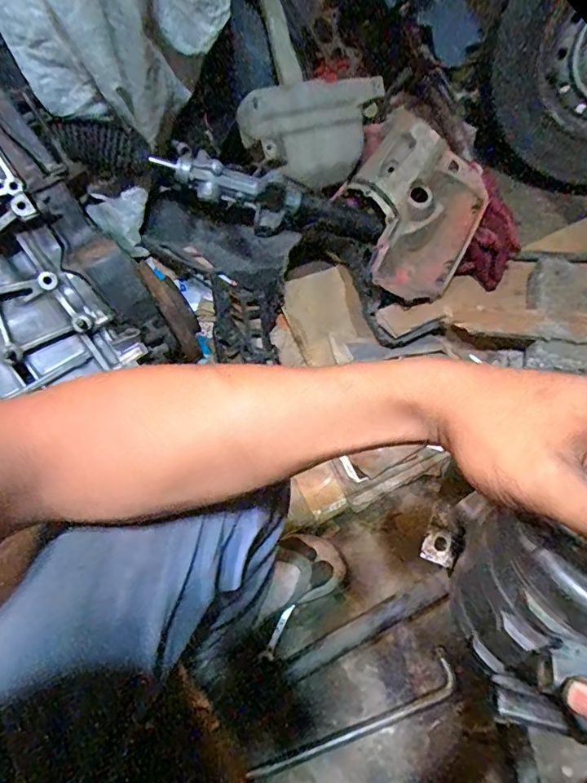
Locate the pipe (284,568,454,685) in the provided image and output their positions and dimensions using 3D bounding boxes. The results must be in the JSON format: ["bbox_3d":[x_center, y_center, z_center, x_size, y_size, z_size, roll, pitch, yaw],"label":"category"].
[{"bbox_3d":[0.101,0.316,0.659,0.246,0.028,0.033,-24,60,-13],"label":"pipe"}]

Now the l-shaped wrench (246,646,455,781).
[{"bbox_3d":[0.088,0.456,0.663,0.306,0.008,0.050,-24,60,-13],"label":"l-shaped wrench"}]

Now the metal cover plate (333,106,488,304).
[{"bbox_3d":[0.235,-0.349,0.962,0.279,0.060,0.286,37,105,-4],"label":"metal cover plate"}]

